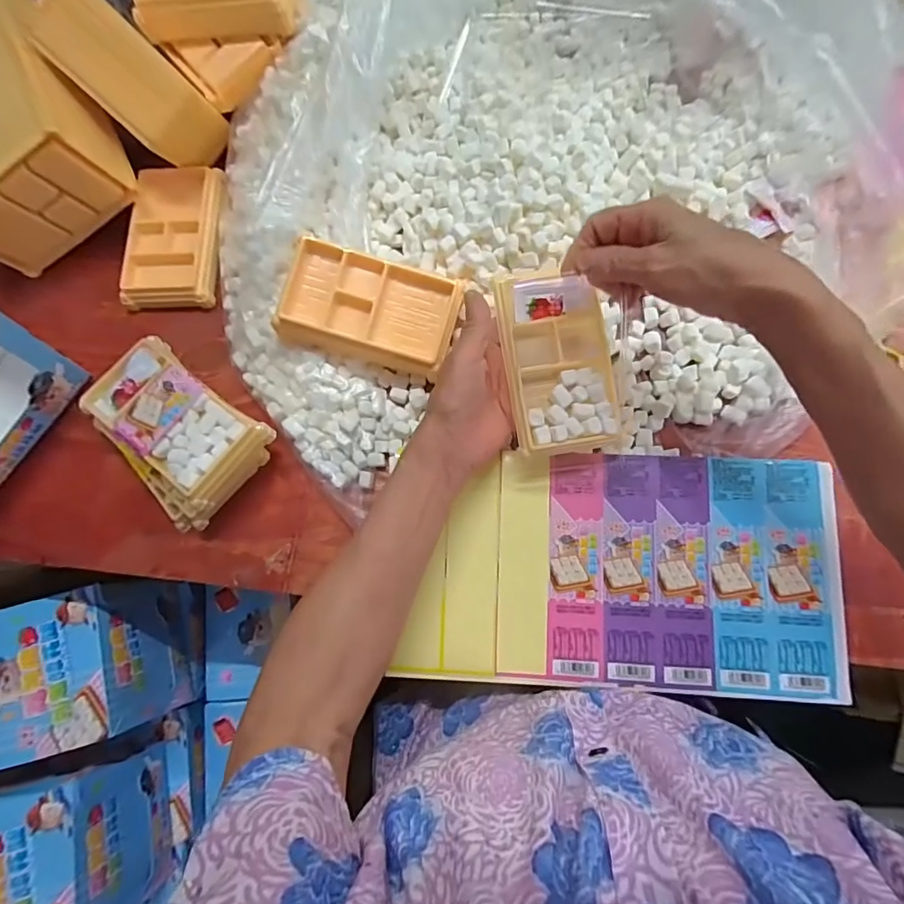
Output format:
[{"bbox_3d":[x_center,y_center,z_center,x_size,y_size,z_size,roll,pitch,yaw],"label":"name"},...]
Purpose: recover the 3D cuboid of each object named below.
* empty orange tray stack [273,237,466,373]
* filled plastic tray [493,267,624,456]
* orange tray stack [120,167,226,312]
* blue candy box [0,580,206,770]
[{"bbox_3d":[-0.064,-0.116,0.401,0.135,0.036,0.074,13,83,6],"label":"empty orange tray stack"},{"bbox_3d":[0.078,-0.067,0.365,0.075,0.018,0.129,-9,81,3],"label":"filled plastic tray"},{"bbox_3d":[-0.257,-0.204,0.467,0.082,0.030,0.142,-1,77,4],"label":"orange tray stack"},{"bbox_3d":[-0.402,0.232,0.543,0.176,0.155,0.154,-9,77,2],"label":"blue candy box"}]

